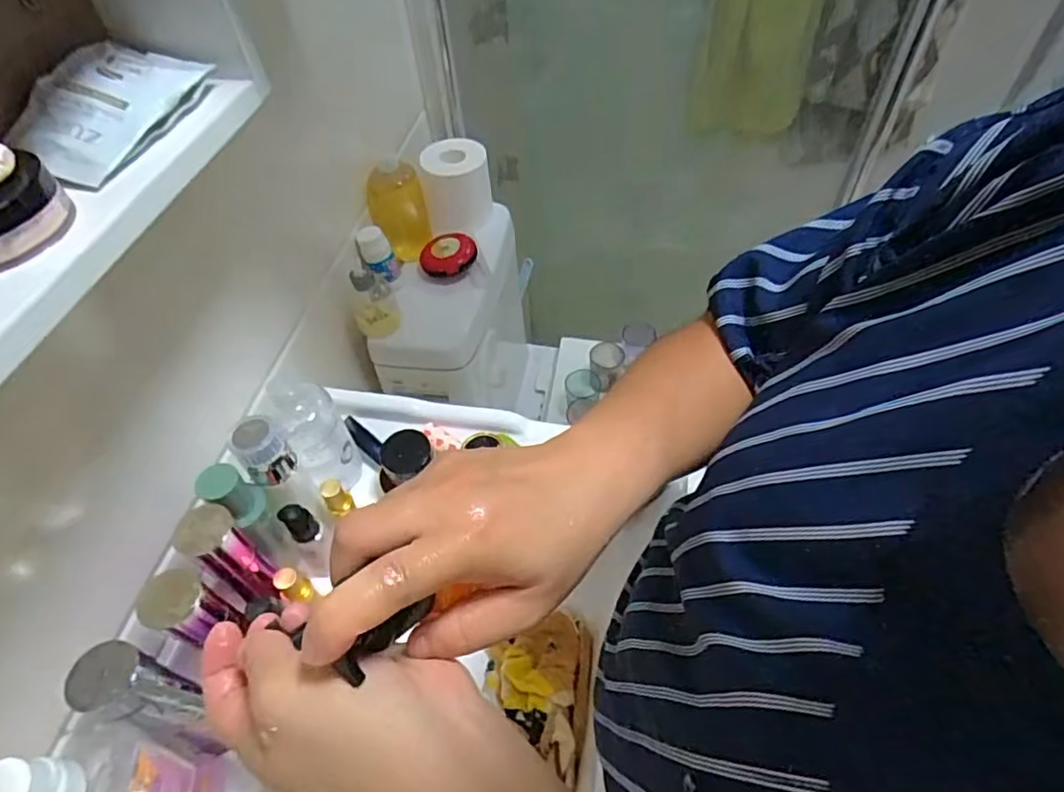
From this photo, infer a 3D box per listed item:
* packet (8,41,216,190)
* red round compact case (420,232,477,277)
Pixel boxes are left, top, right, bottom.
[{"bbox_3d":[-0.258,-0.179,0.360,0.073,0.032,0.123,13,54,13],"label":"packet"},{"bbox_3d":[-0.125,-0.208,0.880,0.087,0.033,0.069,-22,54,-13],"label":"red round compact case"}]

